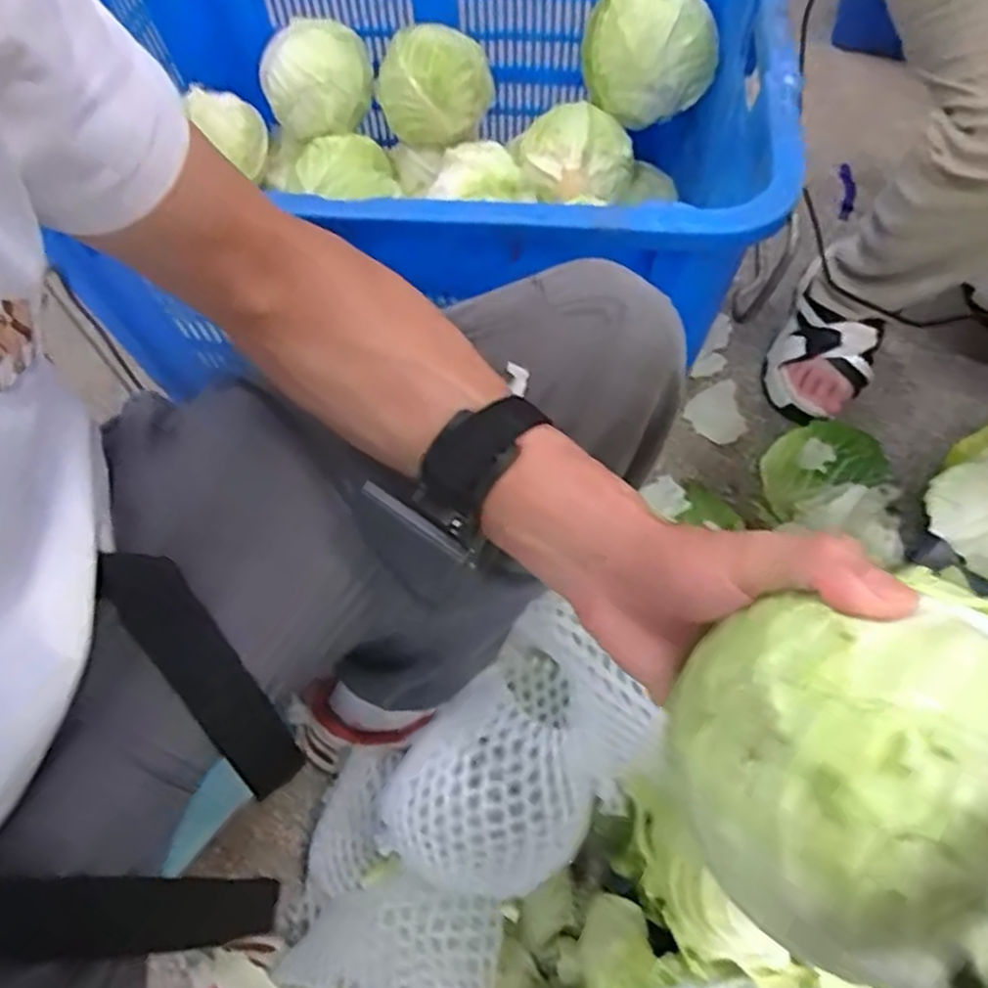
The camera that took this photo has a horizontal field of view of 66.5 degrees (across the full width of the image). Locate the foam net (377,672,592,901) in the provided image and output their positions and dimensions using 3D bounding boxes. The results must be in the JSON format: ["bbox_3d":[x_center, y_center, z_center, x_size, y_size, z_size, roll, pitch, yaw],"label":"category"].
[{"bbox_3d":[-0.006,0.216,0.520,0.121,0.081,0.127,-1,63,1],"label":"foam net"}]

